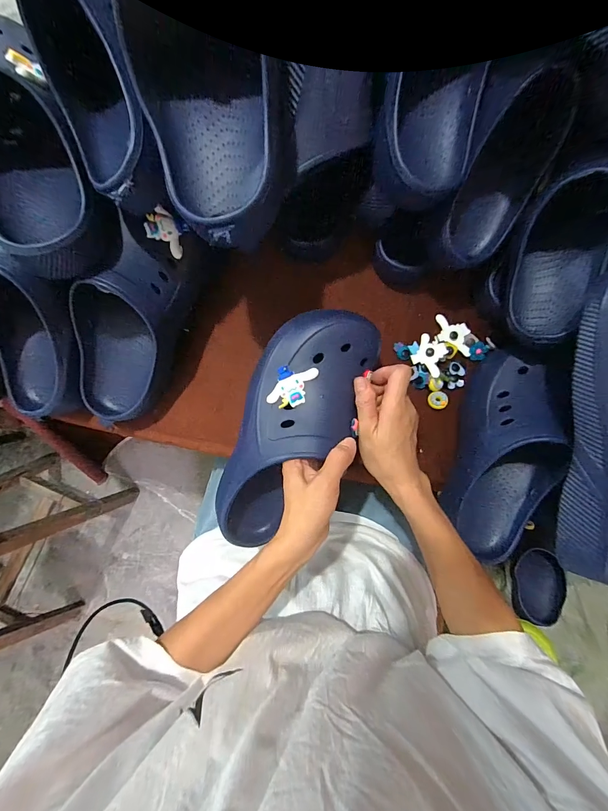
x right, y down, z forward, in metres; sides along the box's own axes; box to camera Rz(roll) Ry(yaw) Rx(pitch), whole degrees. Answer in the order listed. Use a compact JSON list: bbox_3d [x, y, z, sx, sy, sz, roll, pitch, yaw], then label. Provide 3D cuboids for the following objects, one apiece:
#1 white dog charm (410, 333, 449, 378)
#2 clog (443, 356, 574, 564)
[{"bbox_3d":[0.160,-0.064,0.426,0.040,0.004,0.046,26,89,21],"label":"white dog charm"},{"bbox_3d":[0.236,0.060,0.379,0.105,0.092,0.235,18,85,1],"label":"clog"}]

